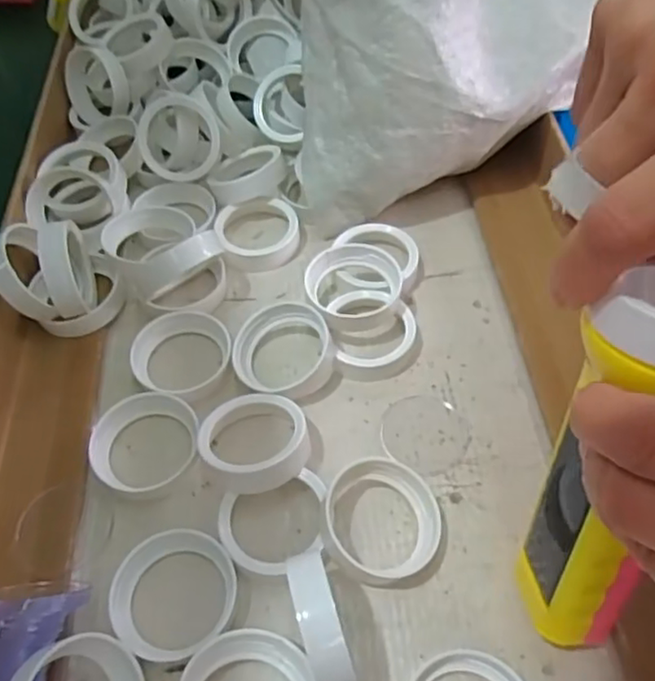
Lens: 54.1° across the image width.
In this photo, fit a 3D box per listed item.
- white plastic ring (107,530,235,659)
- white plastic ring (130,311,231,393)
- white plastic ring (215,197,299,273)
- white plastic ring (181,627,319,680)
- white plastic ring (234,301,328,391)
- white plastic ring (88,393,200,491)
[{"bbox_3d":[-0.065,0.110,0.278,0.050,0.019,0.052,-1,54,1],"label":"white plastic ring"},{"bbox_3d":[-0.080,0.005,0.353,0.051,0.014,0.044,-6,54,-2],"label":"white plastic ring"},{"bbox_3d":[-0.043,-0.068,0.405,0.050,0.018,0.047,-1,54,1],"label":"white plastic ring"},{"bbox_3d":[-0.030,0.139,0.247,0.053,0.013,0.053,5,40,-5],"label":"white plastic ring"},{"bbox_3d":[-0.025,0.006,0.346,0.048,0.022,0.049,-1,54,1],"label":"white plastic ring"},{"bbox_3d":[-0.090,0.050,0.320,0.052,0.020,0.047,-11,55,-6],"label":"white plastic ring"}]

